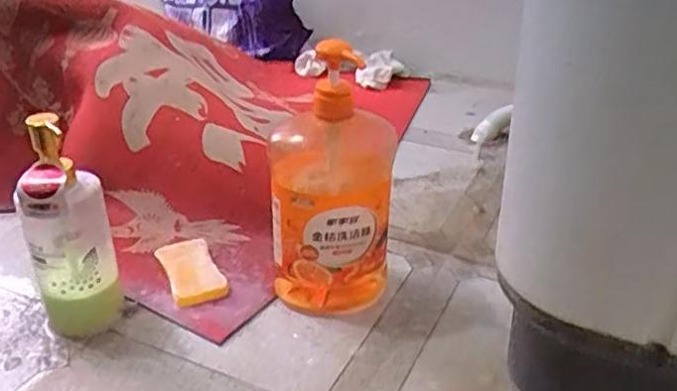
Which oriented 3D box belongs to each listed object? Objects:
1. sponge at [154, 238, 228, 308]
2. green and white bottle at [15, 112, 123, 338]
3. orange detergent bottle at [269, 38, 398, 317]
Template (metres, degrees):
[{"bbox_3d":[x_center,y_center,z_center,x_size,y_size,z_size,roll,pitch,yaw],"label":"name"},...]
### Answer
[{"bbox_3d":[-0.160,0.082,0.697,0.055,0.017,0.111,-13,31,-22],"label":"sponge"},{"bbox_3d":[-0.252,0.033,0.597,0.072,0.211,0.060,-12,31,-20],"label":"green and white bottle"},{"bbox_3d":[-0.009,-0.008,0.614,0.113,0.256,0.077,7,30,13],"label":"orange detergent bottle"}]

